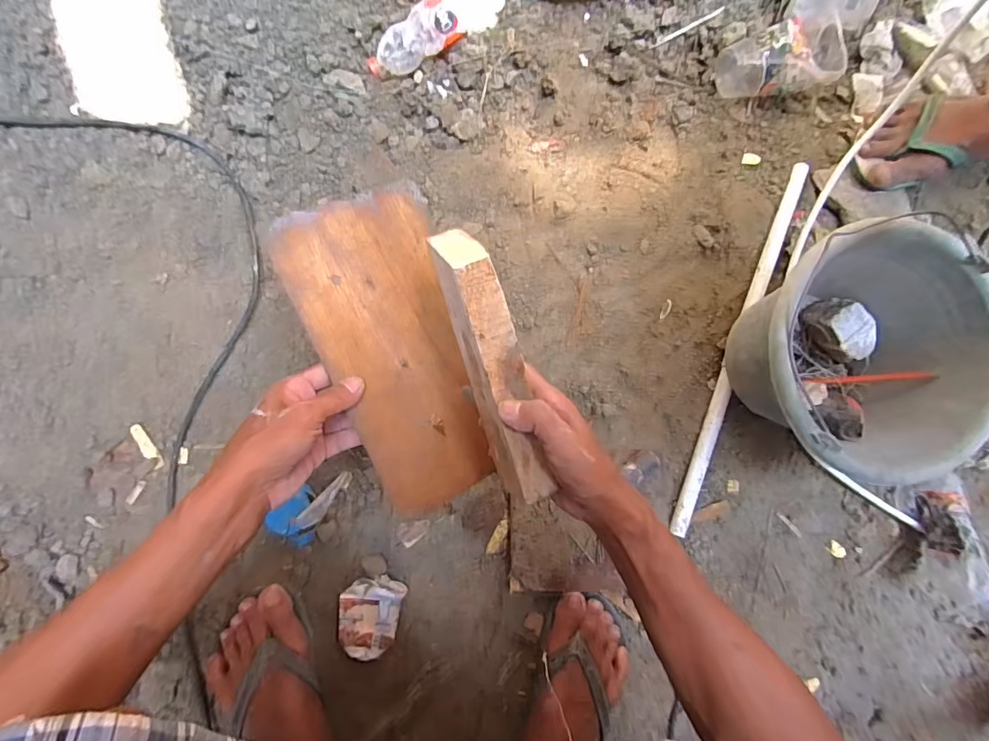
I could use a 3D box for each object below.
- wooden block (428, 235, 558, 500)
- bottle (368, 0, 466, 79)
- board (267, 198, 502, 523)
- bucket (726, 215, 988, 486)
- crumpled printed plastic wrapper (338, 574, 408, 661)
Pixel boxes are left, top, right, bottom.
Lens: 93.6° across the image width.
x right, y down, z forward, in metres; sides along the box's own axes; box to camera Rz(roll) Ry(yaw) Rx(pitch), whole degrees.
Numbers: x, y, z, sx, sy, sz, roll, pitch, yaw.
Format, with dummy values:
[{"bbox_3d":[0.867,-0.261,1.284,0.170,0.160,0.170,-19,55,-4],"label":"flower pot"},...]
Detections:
[{"bbox_3d":[-0.002,-0.005,0.378,0.044,0.045,0.223,-16,96,-4],"label":"wooden block"},{"bbox_3d":[-0.100,-0.401,0.574,0.116,0.048,0.045,-27,90,12],"label":"bottle"},{"bbox_3d":[-0.089,-0.014,0.447,0.133,0.009,0.292,-23,98,-18],"label":"board"},{"bbox_3d":[0.390,-0.012,0.535,0.241,0.183,0.235,0,86,-4],"label":"bucket"},{"bbox_3d":[-0.152,0.297,0.563,0.073,0.022,0.092,14,85,-3],"label":"crumpled printed plastic wrapper"}]

